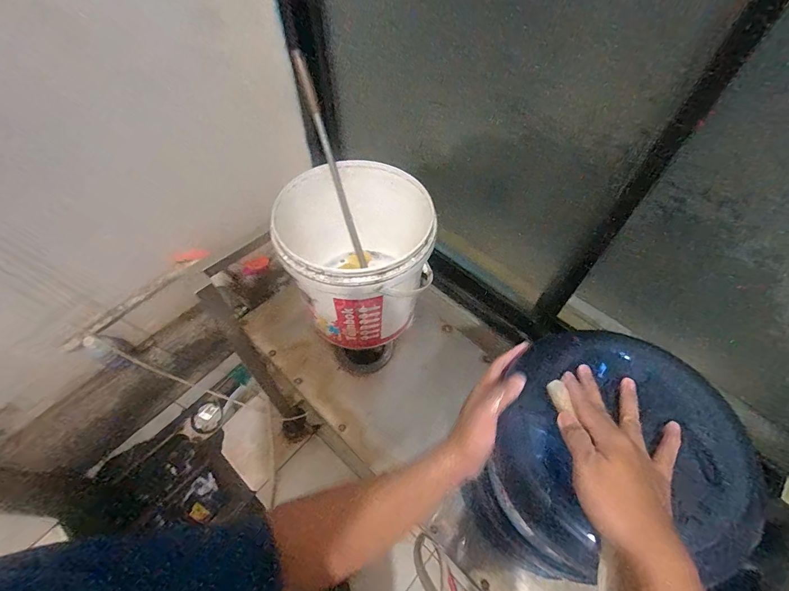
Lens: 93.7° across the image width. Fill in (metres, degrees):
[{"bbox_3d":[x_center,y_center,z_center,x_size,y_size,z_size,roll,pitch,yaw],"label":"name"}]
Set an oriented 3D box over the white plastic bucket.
[{"bbox_3d":[-0.078,-0.073,0.826,0.291,0.307,0.315,0,57,0],"label":"white plastic bucket"}]

